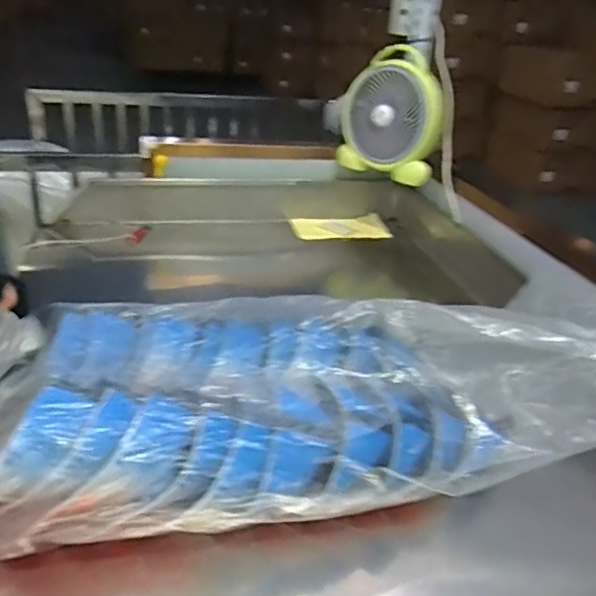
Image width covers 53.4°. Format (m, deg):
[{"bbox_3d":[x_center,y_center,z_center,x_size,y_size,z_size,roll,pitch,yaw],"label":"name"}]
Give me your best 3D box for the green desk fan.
[{"bbox_3d":[0.203,-0.384,1.255,0.111,0.235,0.218,-22,38,-40],"label":"green desk fan"}]

